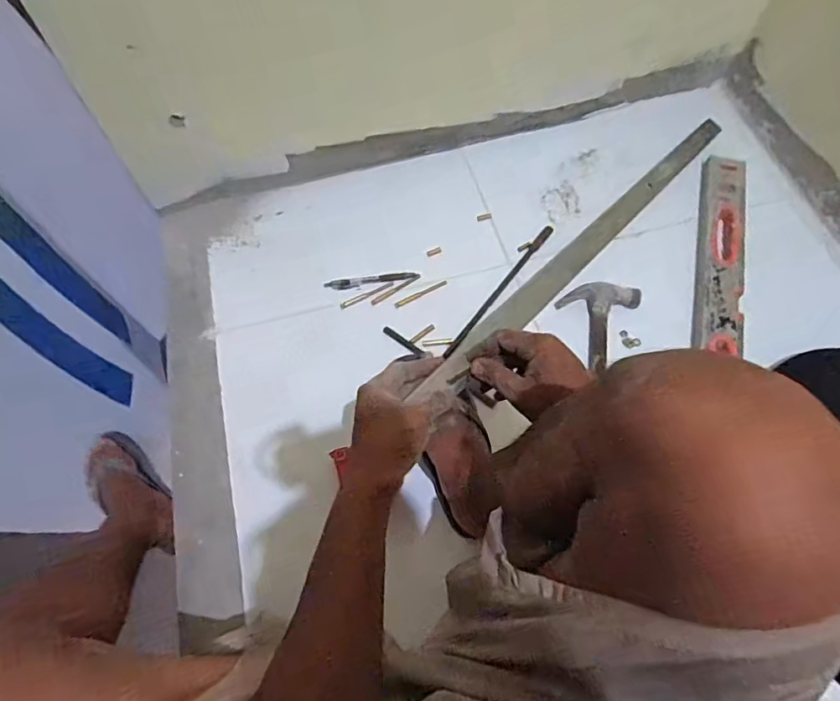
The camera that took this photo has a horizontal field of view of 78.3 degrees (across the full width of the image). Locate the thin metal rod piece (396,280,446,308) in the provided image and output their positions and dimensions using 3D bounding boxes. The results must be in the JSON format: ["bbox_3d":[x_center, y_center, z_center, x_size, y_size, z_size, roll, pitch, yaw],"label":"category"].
[{"bbox_3d":[0.002,-0.088,0.799,0.088,0.007,0.010,-25,67,-11],"label":"thin metal rod piece"}]

